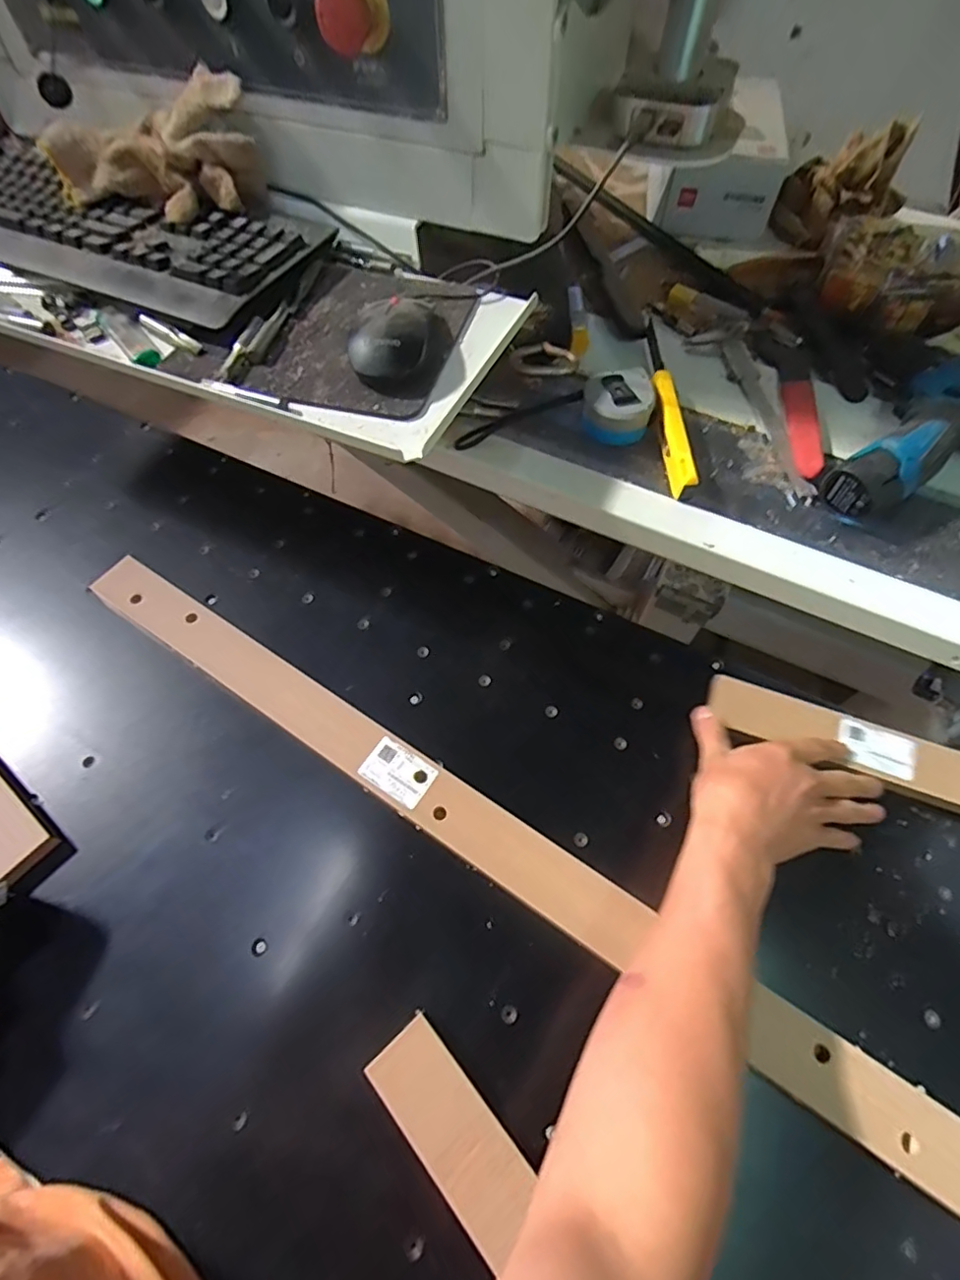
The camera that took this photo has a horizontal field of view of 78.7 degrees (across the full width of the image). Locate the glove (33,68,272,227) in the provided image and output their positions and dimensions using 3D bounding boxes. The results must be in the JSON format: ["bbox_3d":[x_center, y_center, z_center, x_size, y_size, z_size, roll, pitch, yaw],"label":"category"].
[{"bbox_3d":[-0.268,-0.403,0.488,0.176,0.078,0.060,-19,62,-11],"label":"glove"}]

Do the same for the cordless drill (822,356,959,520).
[{"bbox_3d":[0.385,-0.158,0.495,0.184,0.057,0.126,-35,67,-21],"label":"cordless drill"}]

